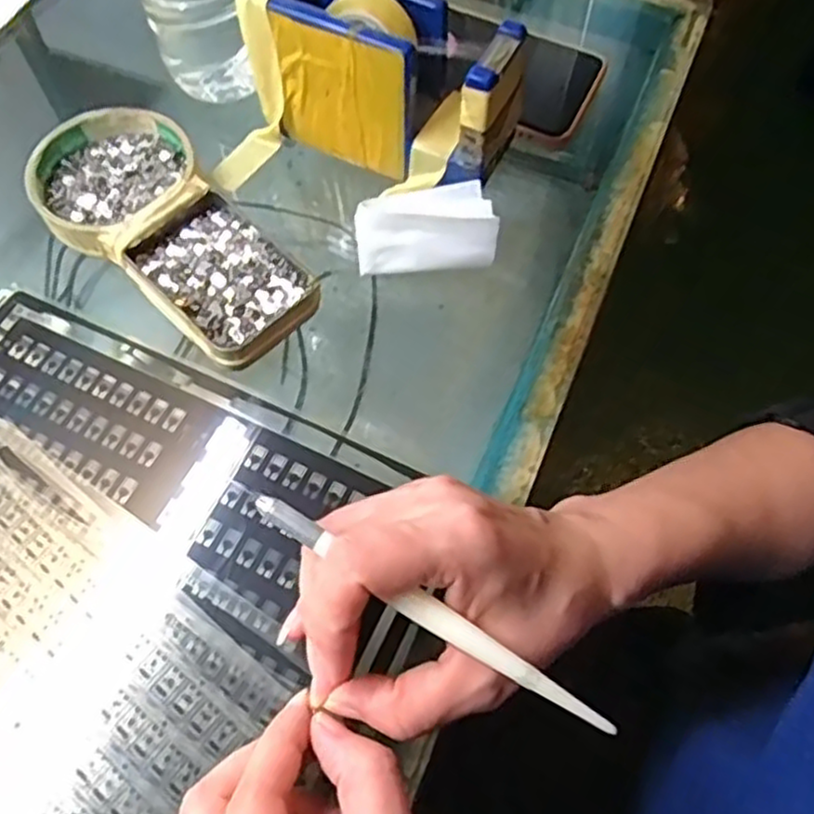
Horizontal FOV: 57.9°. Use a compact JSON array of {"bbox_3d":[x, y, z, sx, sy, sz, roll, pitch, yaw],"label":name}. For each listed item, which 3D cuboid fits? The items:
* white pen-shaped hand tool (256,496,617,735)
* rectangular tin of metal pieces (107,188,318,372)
[{"bbox_3d":[0.008,0.069,0.243,0.136,0.004,0.009,32,69,3],"label":"white pen-shaped hand tool"},{"bbox_3d":[-0.090,-0.064,0.360,0.064,0.013,0.093,-42,70,-17],"label":"rectangular tin of metal pieces"}]

